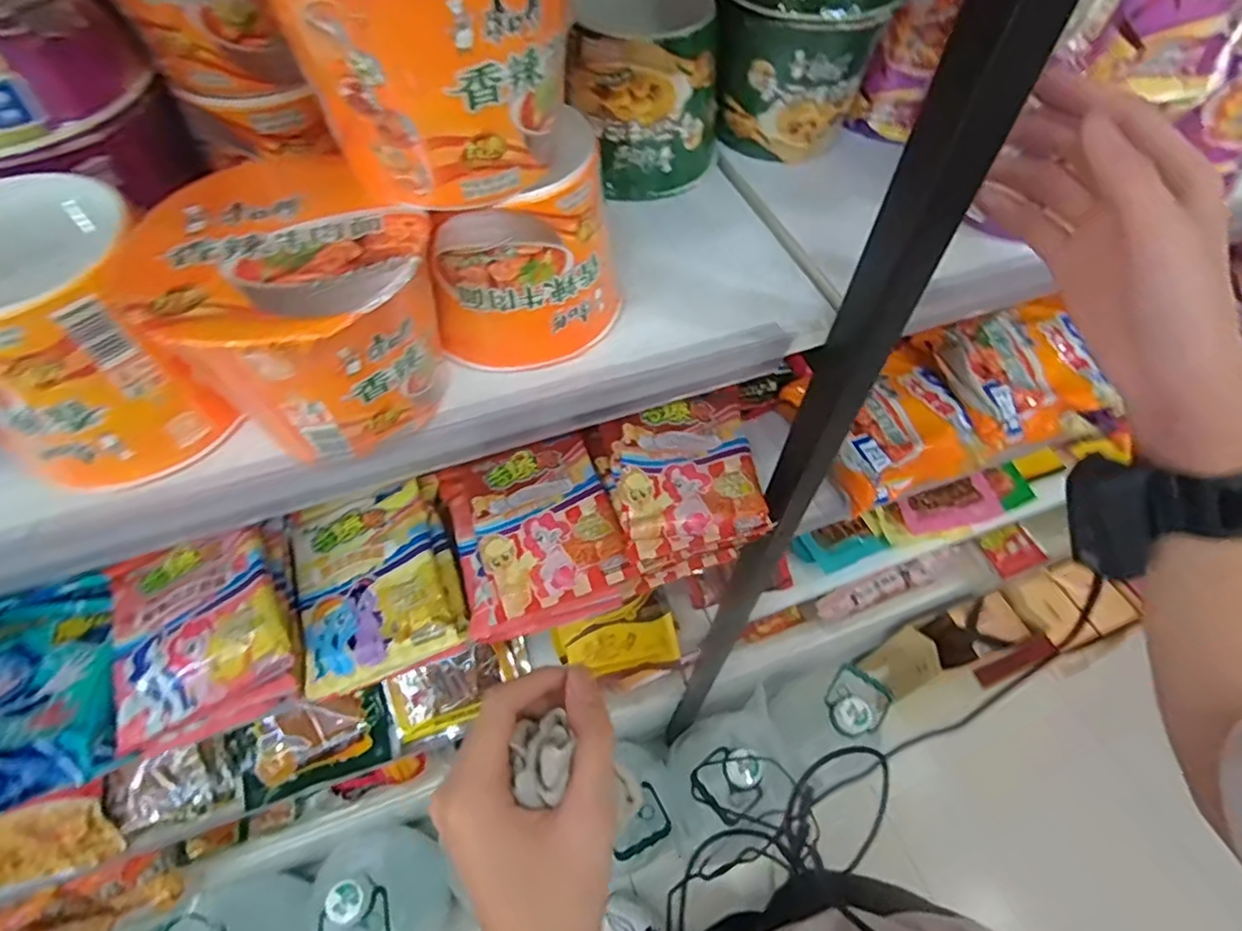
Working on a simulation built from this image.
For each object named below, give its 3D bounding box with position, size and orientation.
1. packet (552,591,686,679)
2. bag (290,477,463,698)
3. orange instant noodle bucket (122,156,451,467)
[{"bbox_3d":[-0.007,0.236,0.856,0.163,0.033,0.092,-16,92,-3],"label":"packet"},{"bbox_3d":[-0.214,0.096,0.528,0.118,0.035,0.157,-18,59,-13],"label":"bag"},{"bbox_3d":[-0.156,-0.072,0.314,0.123,0.094,0.111,34,62,19],"label":"orange instant noodle bucket"}]

